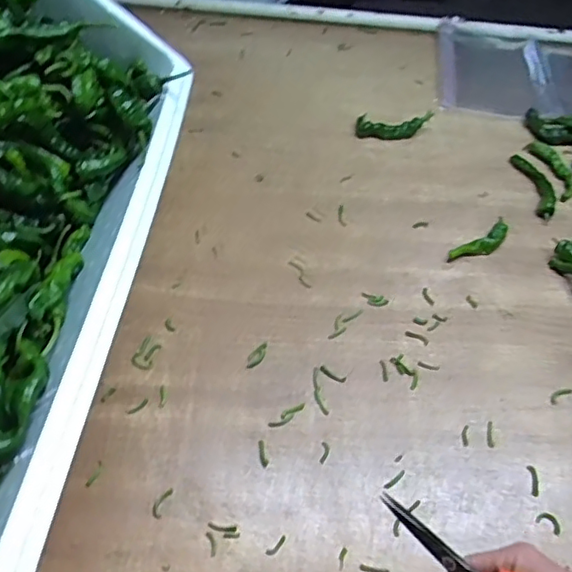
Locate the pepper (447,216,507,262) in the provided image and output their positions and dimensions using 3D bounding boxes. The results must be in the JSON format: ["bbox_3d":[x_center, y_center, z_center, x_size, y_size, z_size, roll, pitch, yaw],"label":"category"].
[{"bbox_3d":[0.264,-0.057,0.826,0.108,0.020,0.030,-28,60,-25],"label":"pepper"}]

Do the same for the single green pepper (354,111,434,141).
[{"bbox_3d":[0.183,-0.266,0.979,0.132,0.023,0.064,-8,54,-12],"label":"single green pepper"}]

